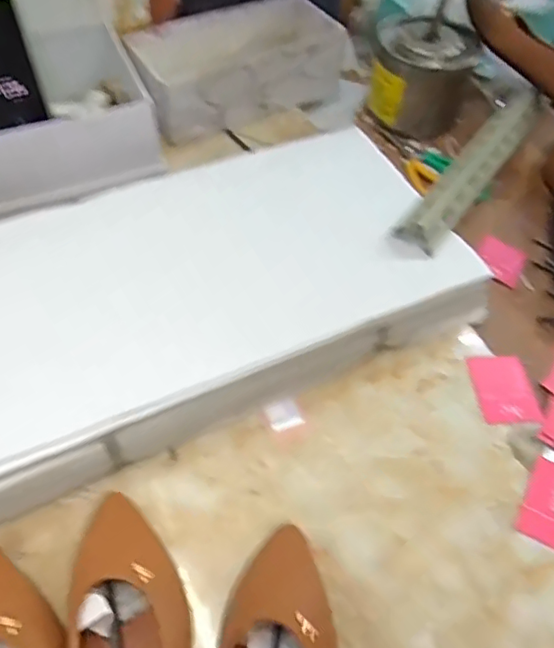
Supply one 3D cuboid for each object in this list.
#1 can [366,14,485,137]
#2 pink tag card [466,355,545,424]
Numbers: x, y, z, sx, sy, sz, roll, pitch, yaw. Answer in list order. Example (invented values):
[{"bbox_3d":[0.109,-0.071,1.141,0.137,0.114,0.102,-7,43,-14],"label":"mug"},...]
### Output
[{"bbox_3d":[0.203,-0.349,0.797,0.139,0.124,0.128,12,55,6],"label":"can"},{"bbox_3d":[0.221,0.063,0.550,0.054,0.005,0.072,-8,60,2],"label":"pink tag card"}]

